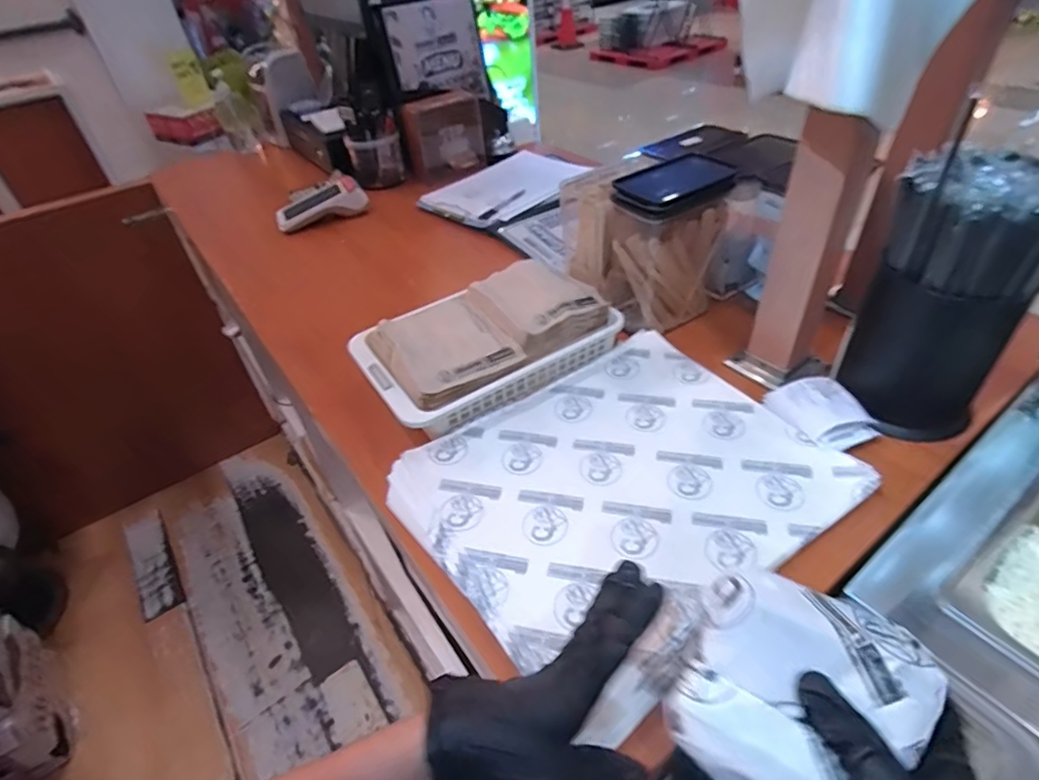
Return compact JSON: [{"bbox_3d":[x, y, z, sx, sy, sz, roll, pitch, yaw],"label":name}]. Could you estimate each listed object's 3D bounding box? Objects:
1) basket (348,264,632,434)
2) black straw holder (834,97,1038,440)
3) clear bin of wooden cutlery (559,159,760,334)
[{"bbox_3d":[-0.042,-0.063,0.670,0.288,0.068,0.180,-26,45,-20],"label":"basket"},{"bbox_3d":[0.387,-0.083,0.511,0.124,0.229,0.124,-4,42,3],"label":"black straw holder"},{"bbox_3d":[0.188,-0.211,0.735,0.223,0.166,0.170,-25,45,-19],"label":"clear bin of wooden cutlery"}]

